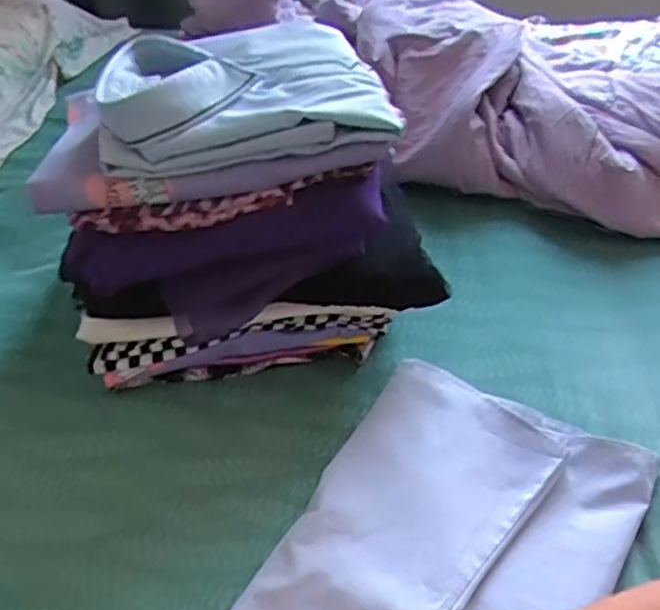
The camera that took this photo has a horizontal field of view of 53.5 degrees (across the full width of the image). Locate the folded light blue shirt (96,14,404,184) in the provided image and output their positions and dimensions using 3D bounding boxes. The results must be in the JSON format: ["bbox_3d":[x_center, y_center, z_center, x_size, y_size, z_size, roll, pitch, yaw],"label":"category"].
[{"bbox_3d":[-0.075,-0.193,0.561,0.218,0.058,0.209,-8,43,-6],"label":"folded light blue shirt"}]

